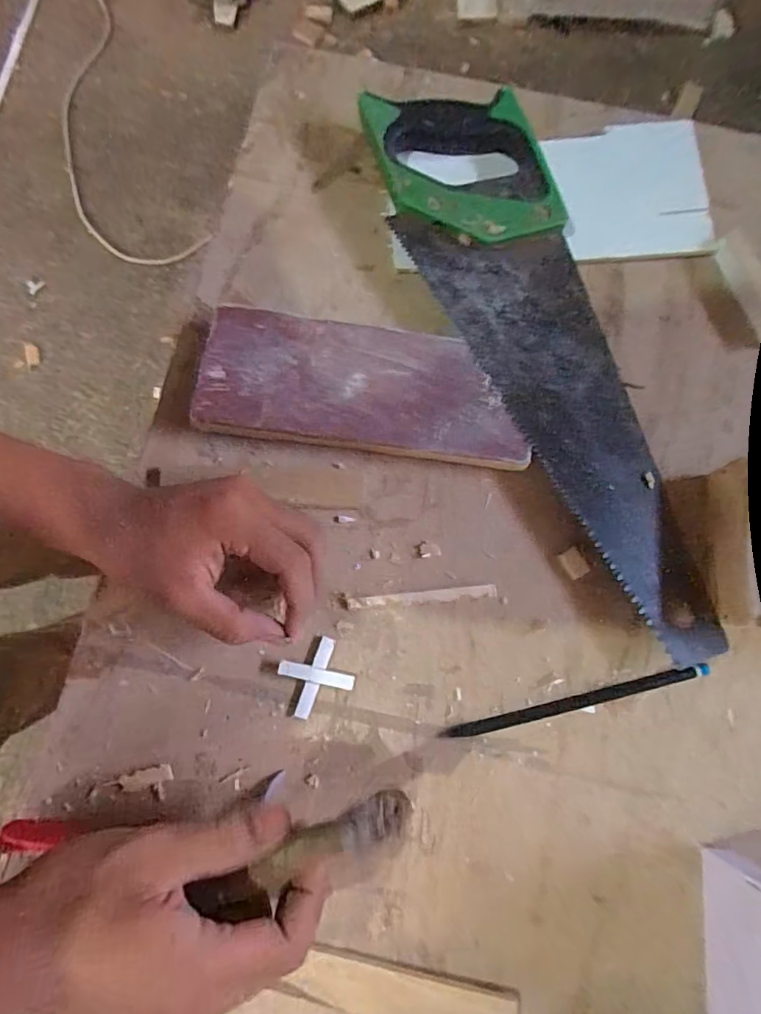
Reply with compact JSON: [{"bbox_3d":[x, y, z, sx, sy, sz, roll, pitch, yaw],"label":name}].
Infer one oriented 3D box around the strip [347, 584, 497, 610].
[{"bbox_3d":[0.027,0.059,0.341,0.096,0.004,0.008,-5,80,-2],"label":"strip"}]

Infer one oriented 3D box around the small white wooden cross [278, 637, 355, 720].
[{"bbox_3d":[-0.041,0.107,0.332,0.040,0.008,0.036,-29,81,-6],"label":"small white wooden cross"}]

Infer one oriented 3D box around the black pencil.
[{"bbox_3d":[0.123,0.123,0.330,0.167,0.008,0.009,-13,80,-3],"label":"black pencil"}]

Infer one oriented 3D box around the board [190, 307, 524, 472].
[{"bbox_3d":[-0.011,-0.080,0.357,0.214,0.021,0.084,8,79,1],"label":"board"}]

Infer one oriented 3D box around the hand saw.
[{"bbox_3d":[0.114,-0.101,0.356,0.104,0.029,0.414,-22,80,-5],"label":"hand saw"}]

